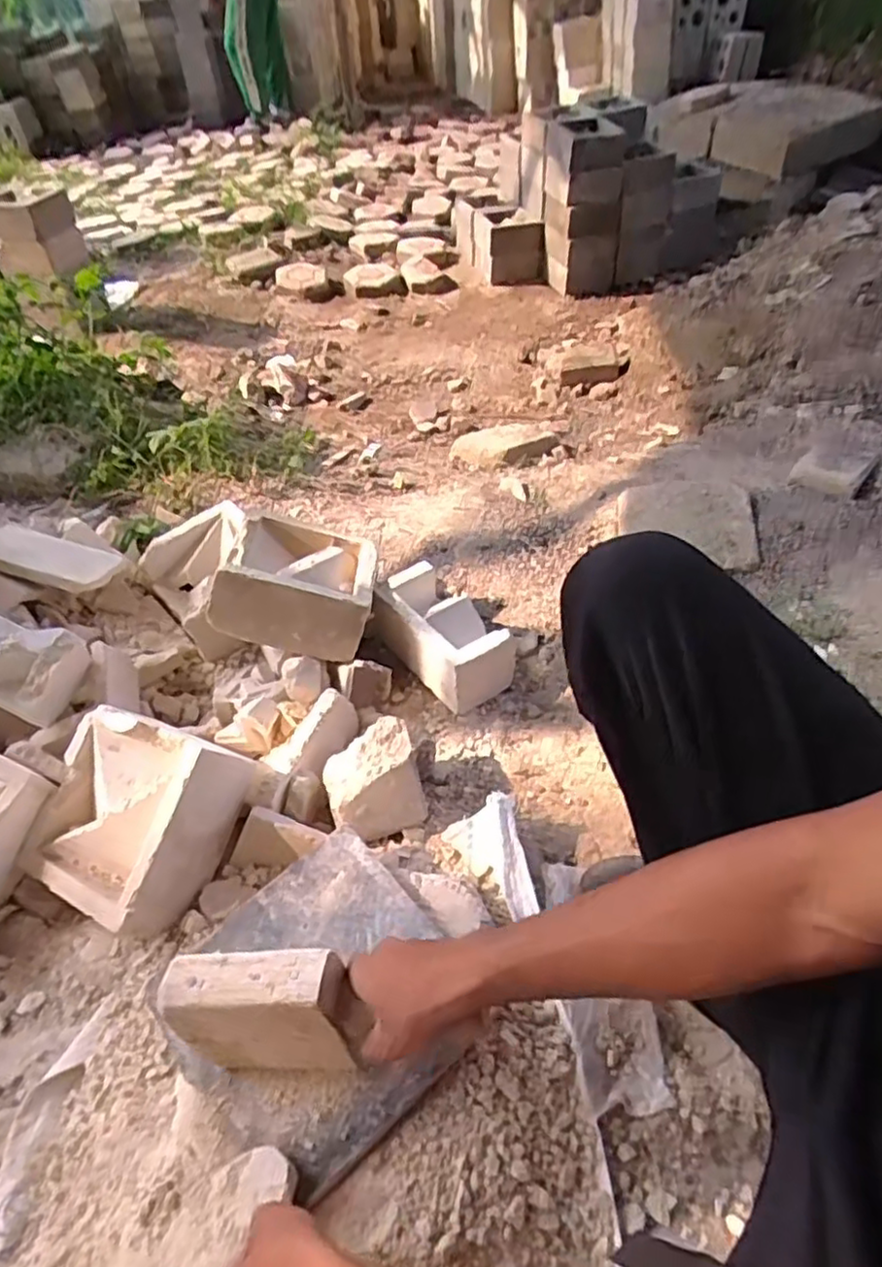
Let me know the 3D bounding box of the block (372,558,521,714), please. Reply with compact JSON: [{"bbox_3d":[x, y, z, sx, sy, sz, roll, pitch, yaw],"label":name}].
[{"bbox_3d":[0.009,-0.006,0.972,0.125,0.100,0.194,-34,52,-25],"label":"block"}]

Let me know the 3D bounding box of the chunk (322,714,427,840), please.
[{"bbox_3d":[-0.078,0.169,0.796,0.107,0.066,0.106,-18,47,-12],"label":"chunk"}]

